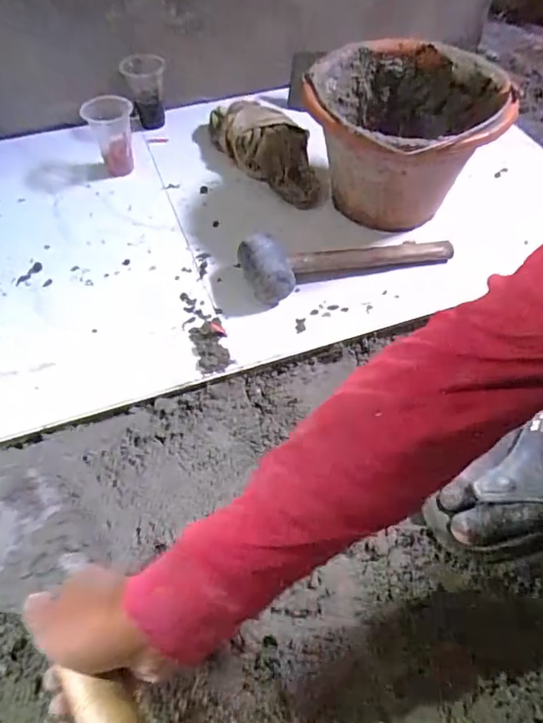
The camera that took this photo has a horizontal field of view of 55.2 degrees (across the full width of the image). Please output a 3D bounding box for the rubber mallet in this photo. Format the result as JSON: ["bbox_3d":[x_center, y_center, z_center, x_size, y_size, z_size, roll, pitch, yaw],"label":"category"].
[{"bbox_3d":[0.098,-0.121,0.646,0.277,0.054,0.080,-5,54,-4],"label":"rubber mallet"}]

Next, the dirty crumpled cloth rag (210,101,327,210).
[{"bbox_3d":[0.000,-0.320,0.788,0.103,0.064,0.247,-28,59,-20],"label":"dirty crumpled cloth rag"}]

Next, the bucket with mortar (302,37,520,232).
[{"bbox_3d":[0.166,-0.289,0.688,0.233,0.164,0.254,0,53,0],"label":"bucket with mortar"}]

